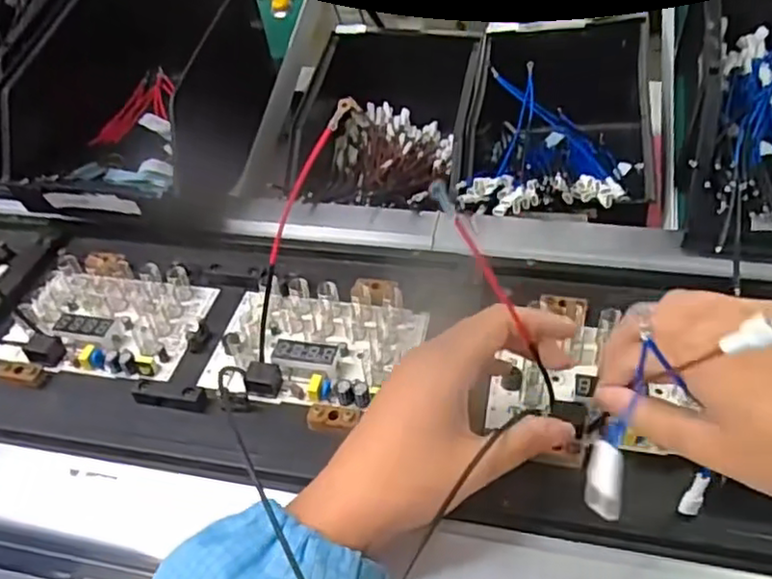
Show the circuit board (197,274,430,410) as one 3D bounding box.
[{"bbox_3d":[-0.047,0.034,0.428,0.130,0.019,0.091,6,48,10],"label":"circuit board"}]

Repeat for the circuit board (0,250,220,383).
[{"bbox_3d":[-0.196,0.018,0.460,0.130,0.017,0.089,6,48,10],"label":"circuit board"}]

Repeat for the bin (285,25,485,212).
[{"bbox_3d":[0.004,-0.139,0.631,0.147,0.106,0.241,6,48,10],"label":"bin"}]

